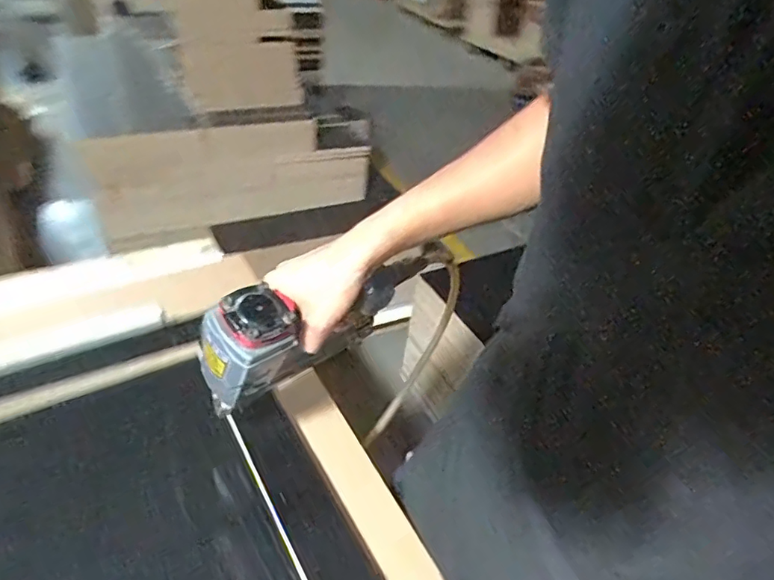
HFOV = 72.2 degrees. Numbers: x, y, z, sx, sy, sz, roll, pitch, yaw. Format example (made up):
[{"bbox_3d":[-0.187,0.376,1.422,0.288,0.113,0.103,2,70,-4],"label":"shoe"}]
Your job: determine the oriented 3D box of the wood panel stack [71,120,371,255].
[{"bbox_3d":[-0.392,-0.302,1.456,0.750,0.282,0.058,-14,43,-25],"label":"wood panel stack"}]

